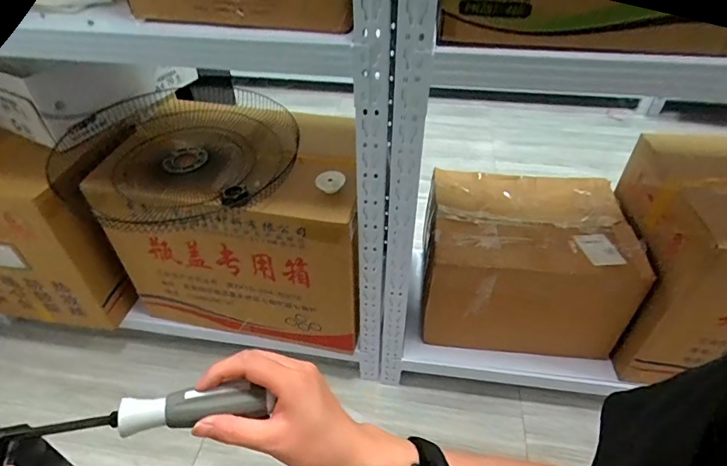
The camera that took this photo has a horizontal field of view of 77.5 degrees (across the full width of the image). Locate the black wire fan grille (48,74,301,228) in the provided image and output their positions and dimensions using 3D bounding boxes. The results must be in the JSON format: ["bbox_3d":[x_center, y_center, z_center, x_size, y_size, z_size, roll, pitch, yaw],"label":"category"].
[{"bbox_3d":[-0.426,-0.219,1.108,0.547,0.137,0.520,0,43,0],"label":"black wire fan grille"}]

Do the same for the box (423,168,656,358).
[{"bbox_3d":[0.396,0.061,1.153,0.455,0.290,0.323,4,43,4],"label":"box"}]

